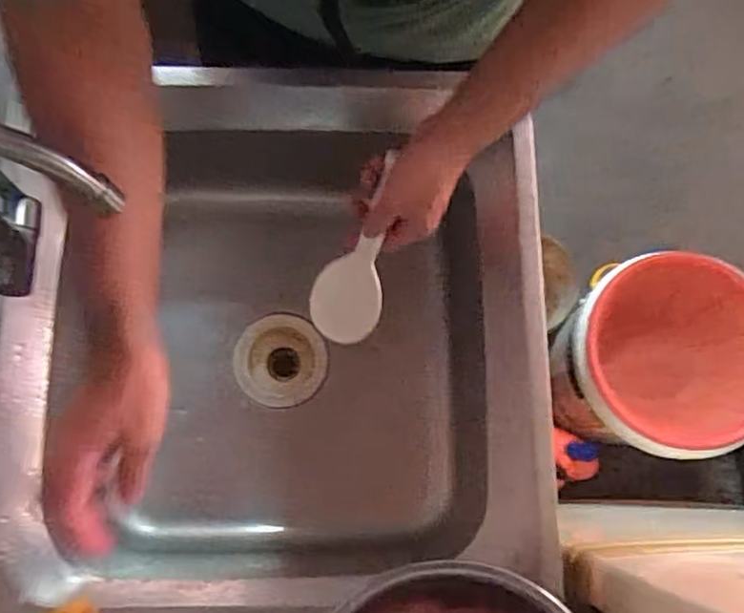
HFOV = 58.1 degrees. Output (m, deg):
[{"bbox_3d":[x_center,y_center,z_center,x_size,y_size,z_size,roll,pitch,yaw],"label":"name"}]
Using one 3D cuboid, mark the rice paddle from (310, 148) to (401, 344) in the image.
[{"bbox_3d":[-0.010,-0.052,0.636,0.069,0.020,0.189,20,112,3],"label":"rice paddle"}]

